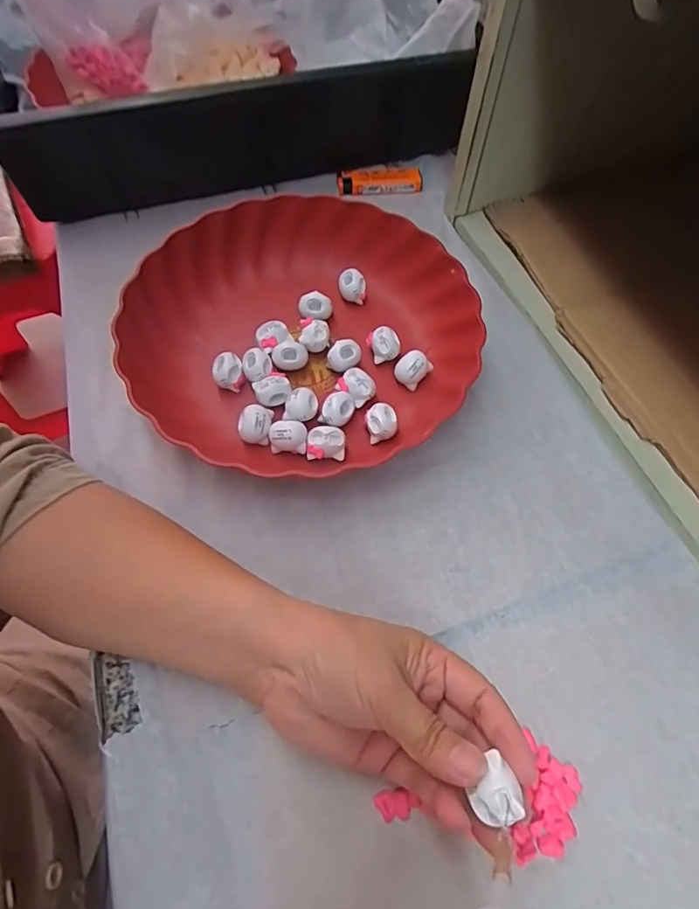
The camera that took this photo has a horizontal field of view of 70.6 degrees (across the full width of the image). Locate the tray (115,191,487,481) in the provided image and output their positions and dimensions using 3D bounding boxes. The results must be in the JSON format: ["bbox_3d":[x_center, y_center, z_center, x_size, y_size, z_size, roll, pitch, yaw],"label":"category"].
[{"bbox_3d":[-0.032,-0.097,0.365,0.236,0.045,0.225,3,63,0],"label":"tray"}]

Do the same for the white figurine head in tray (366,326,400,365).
[{"bbox_3d":[0.025,-0.082,0.373,0.025,0.020,0.021,7,63,2],"label":"white figurine head in tray"}]

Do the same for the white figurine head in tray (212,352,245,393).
[{"bbox_3d":[-0.087,-0.059,0.357,0.020,0.022,0.020,-6,63,-5],"label":"white figurine head in tray"}]

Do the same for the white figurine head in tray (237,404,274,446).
[{"bbox_3d":[-0.064,-0.021,0.337,0.021,0.017,0.024,4,63,0],"label":"white figurine head in tray"}]

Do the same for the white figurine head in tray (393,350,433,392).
[{"bbox_3d":[0.046,-0.065,0.363,0.022,0.017,0.023,35,67,15],"label":"white figurine head in tray"}]

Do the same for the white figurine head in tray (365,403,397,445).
[{"bbox_3d":[0.022,-0.022,0.340,0.020,0.017,0.023,3,63,0],"label":"white figurine head in tray"}]

